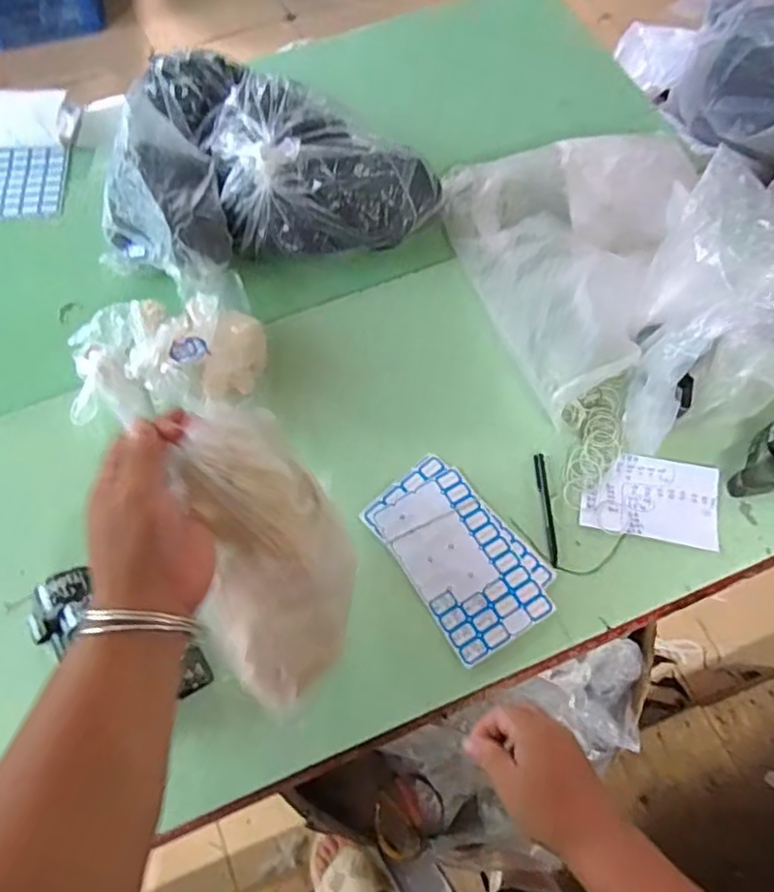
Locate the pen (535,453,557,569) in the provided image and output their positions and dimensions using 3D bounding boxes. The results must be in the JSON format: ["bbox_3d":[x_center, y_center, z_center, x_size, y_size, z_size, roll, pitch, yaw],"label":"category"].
[{"bbox_3d":[0.187,0.074,0.741,0.012,0.005,0.136,-1,66,0],"label":"pen"}]

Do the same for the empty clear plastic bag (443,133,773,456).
[{"bbox_3d":[0.281,-0.256,0.749,0.303,0.219,0.464,-16,67,-7],"label":"empty clear plastic bag"}]

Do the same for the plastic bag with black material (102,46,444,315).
[{"bbox_3d":[-0.184,-0.361,0.854,0.437,0.179,0.336,29,69,12],"label":"plastic bag with black material"}]

